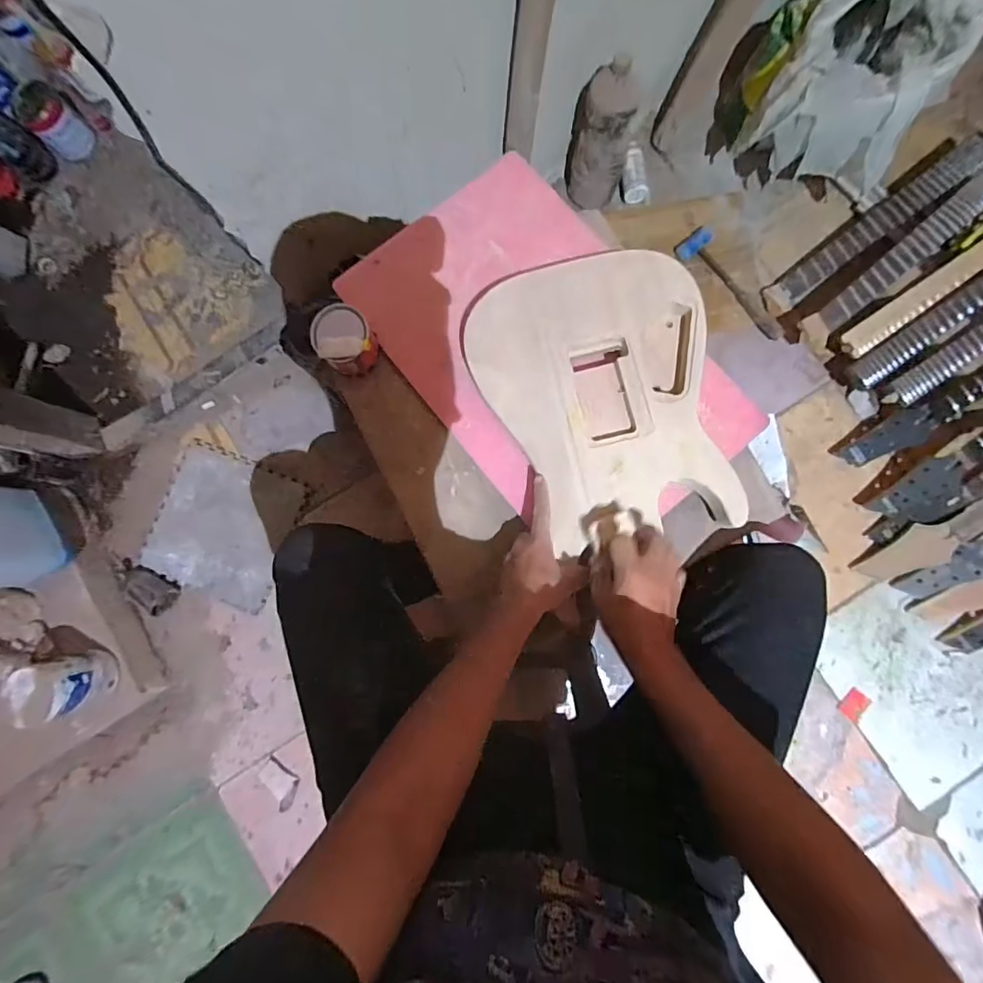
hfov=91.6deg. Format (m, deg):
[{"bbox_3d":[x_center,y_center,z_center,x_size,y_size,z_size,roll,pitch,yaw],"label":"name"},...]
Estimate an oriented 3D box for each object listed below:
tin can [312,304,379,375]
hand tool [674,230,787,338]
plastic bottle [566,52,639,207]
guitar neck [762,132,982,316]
[{"bbox_3d":[-0.189,-0.196,0.620,0.072,0.070,0.075,-30,84,-1],"label":"tin can"},{"bbox_3d":[0.543,-0.463,1.061,0.302,0.032,0.095,45,87,6],"label":"hand tool"},{"bbox_3d":[0.217,-0.682,0.952,0.111,0.296,0.101,0,84,2],"label":"plastic bottle"},{"bbox_3d":[0.829,-0.575,1.032,0.539,0.025,0.075,-36,72,6],"label":"guitar neck"}]

